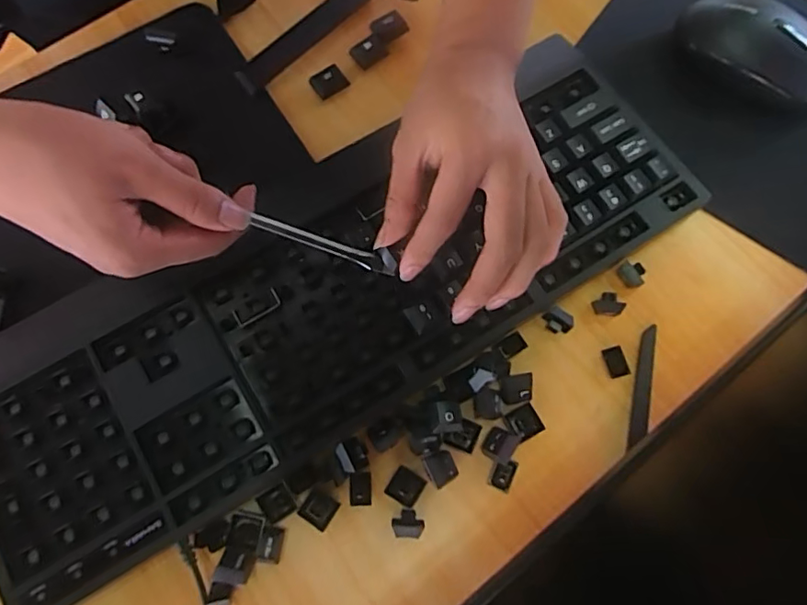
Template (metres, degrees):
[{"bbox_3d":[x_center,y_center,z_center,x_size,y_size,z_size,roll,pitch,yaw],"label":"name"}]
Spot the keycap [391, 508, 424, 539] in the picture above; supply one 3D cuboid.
[{"bbox_3d":[0.002,0.120,0.297,0.017,0.008,0.015,-1,74,-1],"label":"keycap"}]

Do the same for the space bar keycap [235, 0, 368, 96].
[{"bbox_3d":[-0.071,-0.187,0.383,0.022,0.013,0.115,43,78,10],"label":"space bar keycap"}]

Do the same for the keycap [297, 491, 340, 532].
[{"bbox_3d":[-0.046,0.113,0.297,0.018,0.006,0.017,30,76,7],"label":"keycap"}]

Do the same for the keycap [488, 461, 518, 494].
[{"bbox_3d":[0.055,0.095,0.303,0.012,0.011,0.016,23,75,6],"label":"keycap"}]

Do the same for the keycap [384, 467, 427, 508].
[{"bbox_3d":[0.001,0.102,0.301,0.018,0.008,0.017,30,76,7],"label":"keycap"}]

